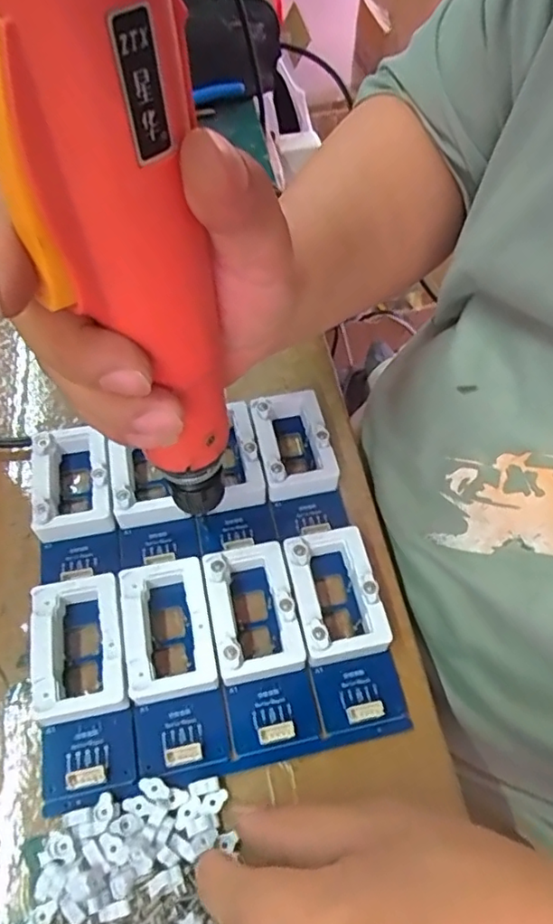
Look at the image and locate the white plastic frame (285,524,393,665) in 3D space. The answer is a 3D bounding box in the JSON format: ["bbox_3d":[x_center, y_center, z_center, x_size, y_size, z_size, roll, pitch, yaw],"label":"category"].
[{"bbox_3d":[0.028,0.066,0.288,0.040,0.018,0.064,-9,59,-7],"label":"white plastic frame"}]

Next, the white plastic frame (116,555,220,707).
[{"bbox_3d":[-0.052,0.080,0.278,0.041,0.015,0.064,-11,60,-8],"label":"white plastic frame"}]

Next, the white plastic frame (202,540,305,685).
[{"bbox_3d":[-0.012,0.073,0.282,0.040,0.018,0.064,-10,59,-7],"label":"white plastic frame"}]

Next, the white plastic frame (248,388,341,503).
[{"bbox_3d":[0.009,-0.010,0.334,0.040,0.020,0.064,-10,59,-7],"label":"white plastic frame"}]

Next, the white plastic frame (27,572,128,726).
[{"bbox_3d":[-0.092,0.087,0.273,0.041,0.019,0.062,-11,60,-8],"label":"white plastic frame"}]

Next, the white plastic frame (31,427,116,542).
[{"bbox_3d":[-0.110,0.010,0.318,0.039,0.020,0.061,-11,60,-8],"label":"white plastic frame"}]

